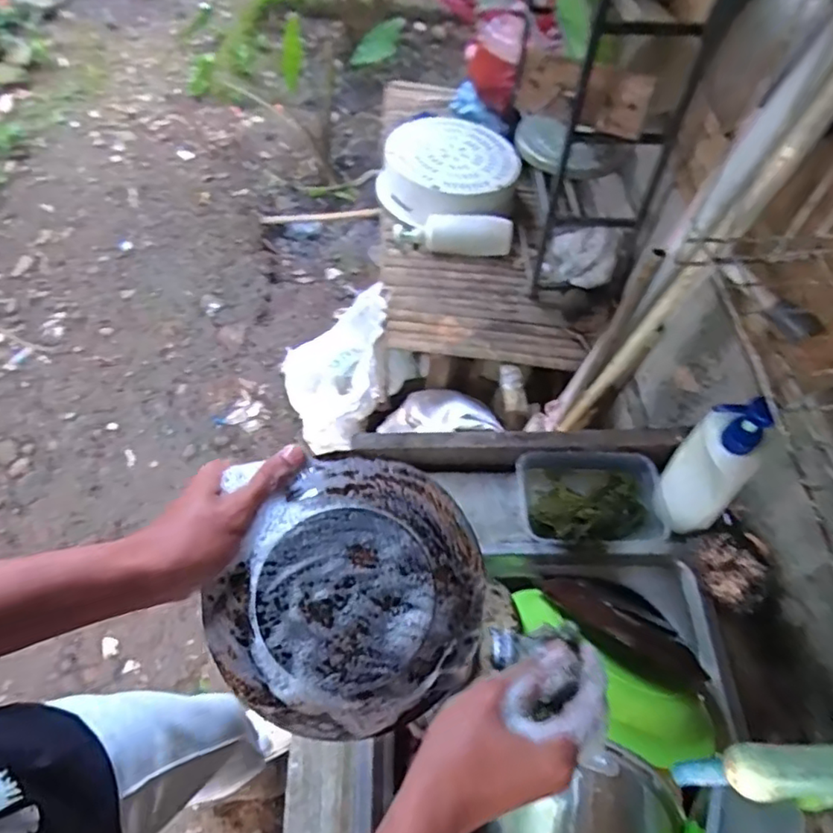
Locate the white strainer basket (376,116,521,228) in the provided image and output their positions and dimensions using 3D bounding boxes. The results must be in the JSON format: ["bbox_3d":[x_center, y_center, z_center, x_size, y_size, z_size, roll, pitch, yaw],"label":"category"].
[{"bbox_3d":[0.077,-0.551,1.365,0.284,0.131,0.261,2,58,-3],"label":"white strainer basket"}]

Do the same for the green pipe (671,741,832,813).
[{"bbox_3d":[0.236,0.207,0.341,0.162,0.042,0.031,-11,55,21],"label":"green pipe"}]

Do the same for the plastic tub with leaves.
[{"bbox_3d":[0.218,0.099,0.723,0.175,0.056,0.118,-2,58,-5],"label":"plastic tub with leaves"}]

